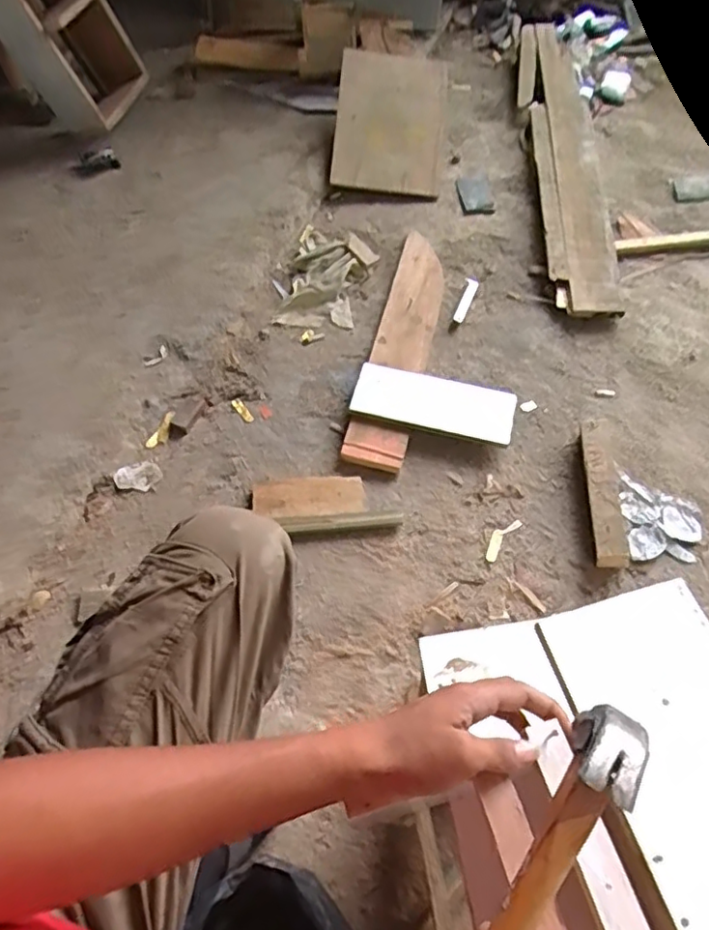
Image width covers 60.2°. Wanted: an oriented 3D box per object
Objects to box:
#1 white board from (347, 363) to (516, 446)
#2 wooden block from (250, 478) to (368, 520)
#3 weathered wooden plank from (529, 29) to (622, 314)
[{"bbox_3d":[0.133,-0.107,1.017,0.259,0.022,0.121,12,58,3],"label":"white board"},{"bbox_3d":[-0.070,0.050,0.950,0.173,0.016,0.068,-5,58,-1],"label":"wooden block"},{"bbox_3d":[0.475,-0.702,1.364,0.137,0.031,0.954,6,61,-2],"label":"weathered wooden plank"}]

